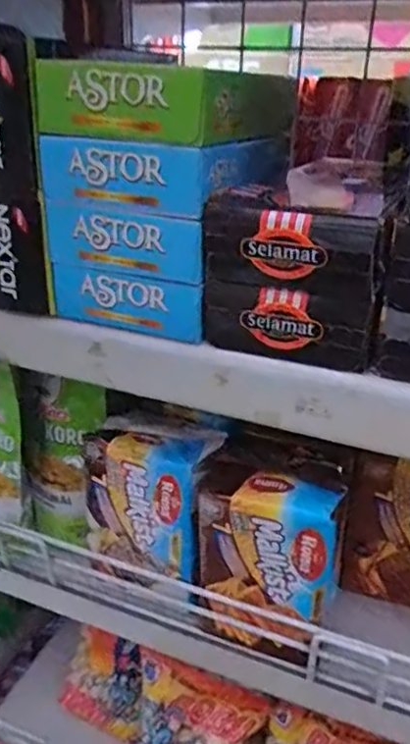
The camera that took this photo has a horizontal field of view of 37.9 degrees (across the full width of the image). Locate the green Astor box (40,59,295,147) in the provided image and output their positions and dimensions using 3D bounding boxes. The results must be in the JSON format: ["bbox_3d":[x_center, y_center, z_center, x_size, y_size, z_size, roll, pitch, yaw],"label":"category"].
[{"bbox_3d":[-0.012,-0.140,0.307,0.084,0.033,0.120,14,30,24],"label":"green Astor box"}]

